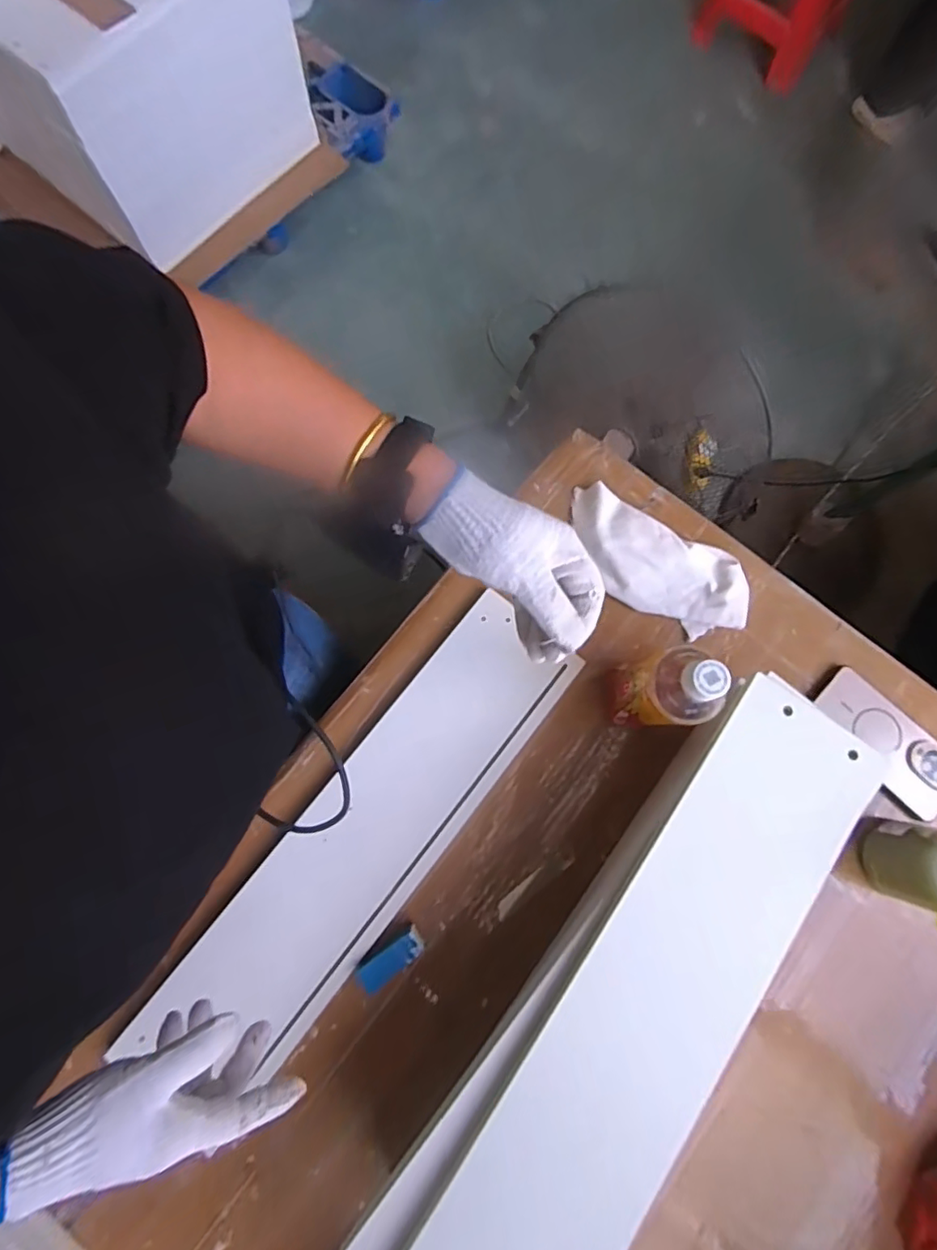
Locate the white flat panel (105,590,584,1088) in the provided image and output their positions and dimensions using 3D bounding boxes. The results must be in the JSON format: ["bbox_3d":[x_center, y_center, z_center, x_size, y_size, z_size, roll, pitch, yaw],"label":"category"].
[{"bbox_3d":[-0.092,0.203,0.582,0.141,0.024,0.500,39,80,6],"label":"white flat panel"}]

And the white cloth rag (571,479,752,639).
[{"bbox_3d":[0.200,-0.064,0.636,0.215,0.024,0.097,30,81,4],"label":"white cloth rag"}]

